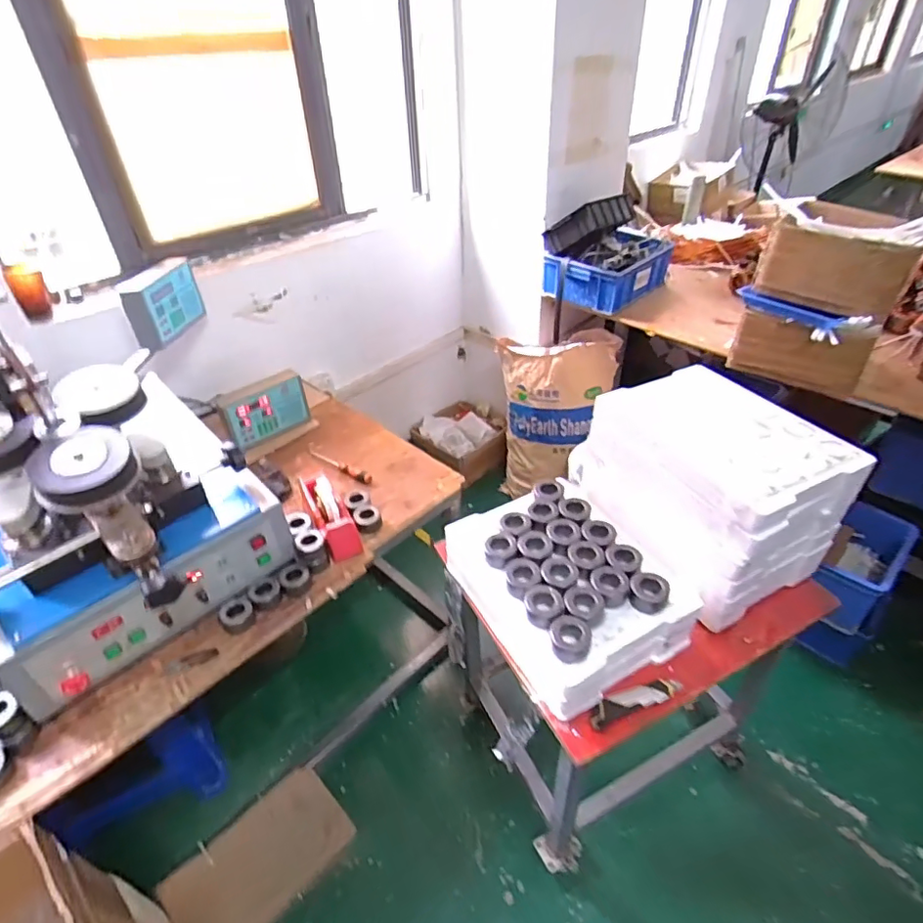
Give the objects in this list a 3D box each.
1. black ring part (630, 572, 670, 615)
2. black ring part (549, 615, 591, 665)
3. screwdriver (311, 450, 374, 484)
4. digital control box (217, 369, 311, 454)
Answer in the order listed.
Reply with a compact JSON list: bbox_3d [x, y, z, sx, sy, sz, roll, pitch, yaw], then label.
[{"bbox_3d":[0.309,0.216,0.911,0.062,0.035,0.058,14,42,20],"label":"black ring part"},{"bbox_3d":[0.166,0.269,0.849,0.059,0.028,0.071,4,40,9],"label":"black ring part"},{"bbox_3d":[-0.315,0.008,1.425,0.221,0.023,0.033,22,45,28],"label":"screwdriver"},{"bbox_3d":[-0.537,-0.146,1.507,0.106,0.132,0.226,31,50,34],"label":"digital control box"}]

